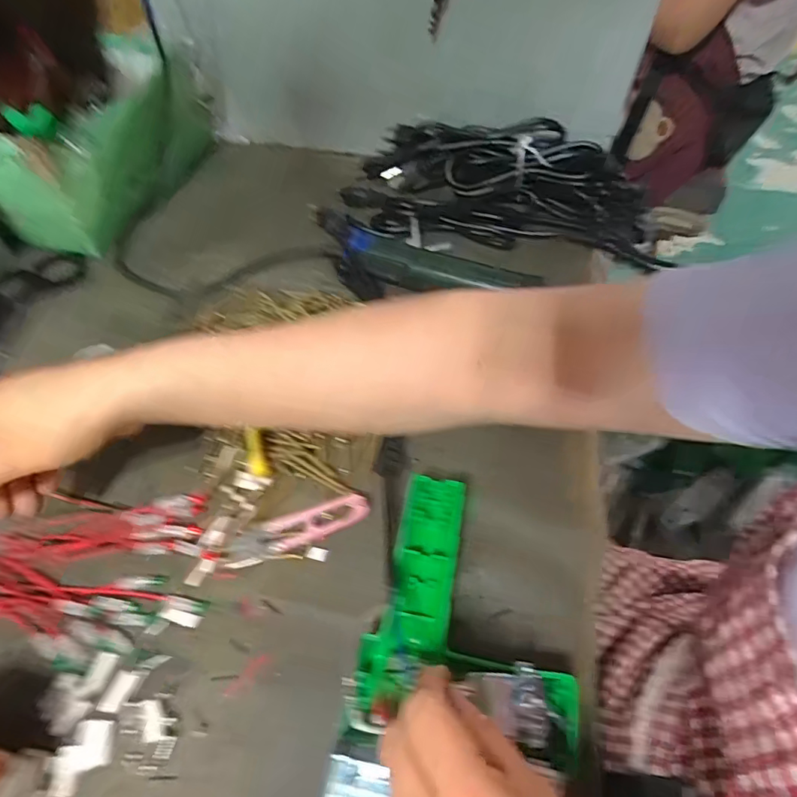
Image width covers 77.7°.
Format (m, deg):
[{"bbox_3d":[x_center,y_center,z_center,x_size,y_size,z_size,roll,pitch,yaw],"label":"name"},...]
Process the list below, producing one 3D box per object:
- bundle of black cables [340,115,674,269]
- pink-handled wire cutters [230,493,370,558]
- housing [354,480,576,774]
[{"bbox_3d":[0.112,-0.233,0.531,0.338,0.076,0.107,8,54,6],"label":"bundle of black cables"},{"bbox_3d":[-0.066,0.086,0.337,0.092,0.011,0.025,-17,55,-12],"label":"pink-handled wire cutters"},{"bbox_3d":[0.043,0.117,0.287,0.115,0.022,0.138,8,54,7],"label":"housing"}]

